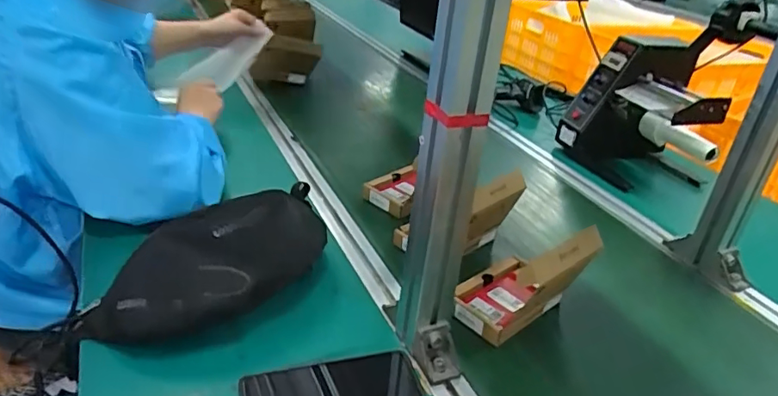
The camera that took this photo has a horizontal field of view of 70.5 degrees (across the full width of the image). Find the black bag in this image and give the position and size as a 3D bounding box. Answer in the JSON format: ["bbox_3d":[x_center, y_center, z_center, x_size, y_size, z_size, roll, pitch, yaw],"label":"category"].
[{"bbox_3d":[-0.179,0.070,0.601,0.121,0.081,0.289,26,34,36],"label":"black bag"}]

